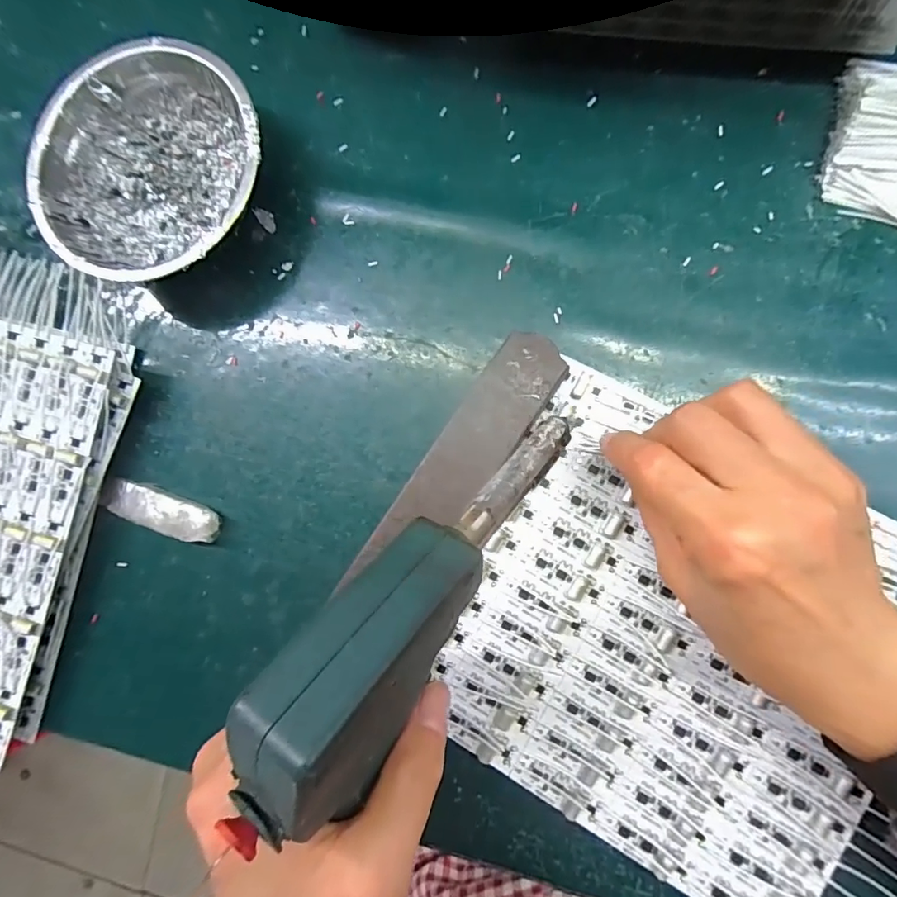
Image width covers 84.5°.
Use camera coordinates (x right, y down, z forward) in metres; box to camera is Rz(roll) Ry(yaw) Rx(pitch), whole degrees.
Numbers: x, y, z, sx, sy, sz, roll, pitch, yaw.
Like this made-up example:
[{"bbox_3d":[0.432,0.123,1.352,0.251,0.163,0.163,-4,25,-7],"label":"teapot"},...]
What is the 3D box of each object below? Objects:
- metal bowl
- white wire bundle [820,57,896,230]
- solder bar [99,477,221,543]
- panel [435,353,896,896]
[{"bbox_3d":[-0.154,-0.146,0.270,0.119,0.041,0.123,-1,85,7],"label":"metal bowl"},{"bbox_3d":[0.215,-0.151,0.240,0.051,0.012,0.083,12,87,8],"label":"white wire bundle"},{"bbox_3d":[-0.160,0.034,0.273,0.072,0.011,0.021,17,88,8],"label":"solder bar"},{"bbox_3d":[0.109,0.091,0.236,0.198,0.006,0.195,29,89,9],"label":"panel"}]

